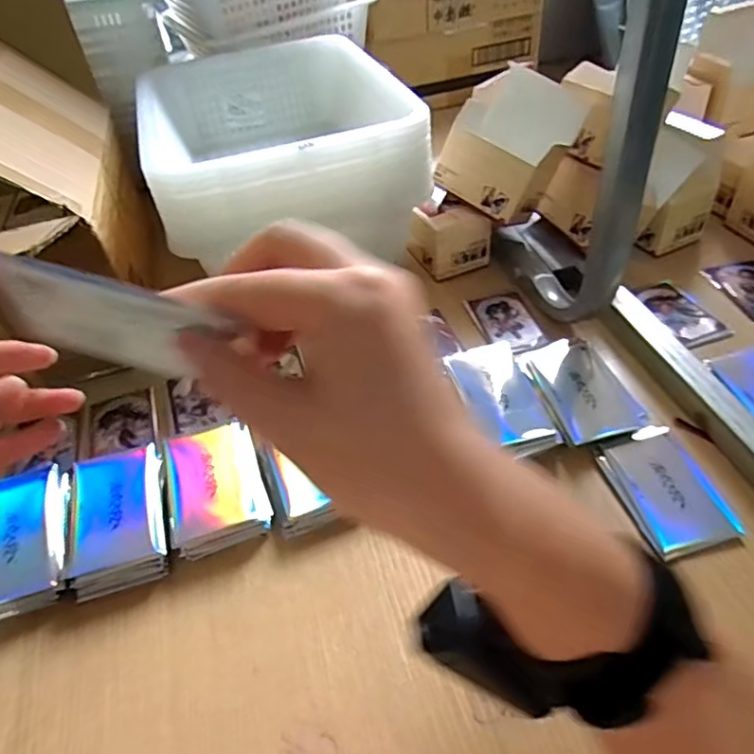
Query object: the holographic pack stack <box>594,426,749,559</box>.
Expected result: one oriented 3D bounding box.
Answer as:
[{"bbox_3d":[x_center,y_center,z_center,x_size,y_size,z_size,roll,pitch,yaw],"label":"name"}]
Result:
[{"bbox_3d":[0.207,0.081,0.420,0.064,0.004,0.099,-13,46,-6],"label":"holographic pack stack"}]

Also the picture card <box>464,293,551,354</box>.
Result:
[{"bbox_3d":[0.127,-0.054,0.569,0.054,0.004,0.084,-14,46,-6],"label":"picture card"}]

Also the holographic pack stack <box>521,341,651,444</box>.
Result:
[{"bbox_3d":[0.167,0.006,0.485,0.072,0.021,0.109,-14,46,-7],"label":"holographic pack stack"}]

